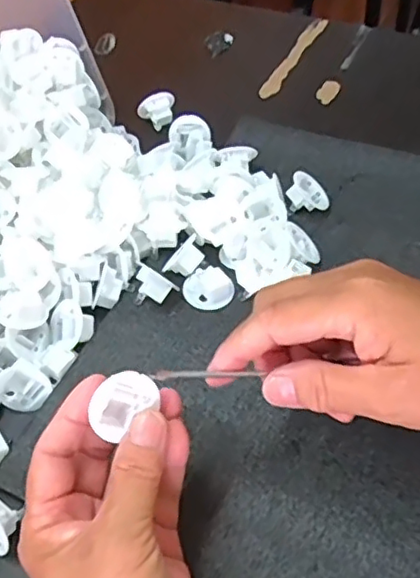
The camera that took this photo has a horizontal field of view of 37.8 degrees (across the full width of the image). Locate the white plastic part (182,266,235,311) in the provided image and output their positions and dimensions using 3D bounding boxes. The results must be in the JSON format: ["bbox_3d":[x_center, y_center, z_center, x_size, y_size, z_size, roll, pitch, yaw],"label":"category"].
[{"bbox_3d":[-0.001,0.000,0.400,0.030,0.011,0.030,-3,53,3],"label":"white plastic part"}]

